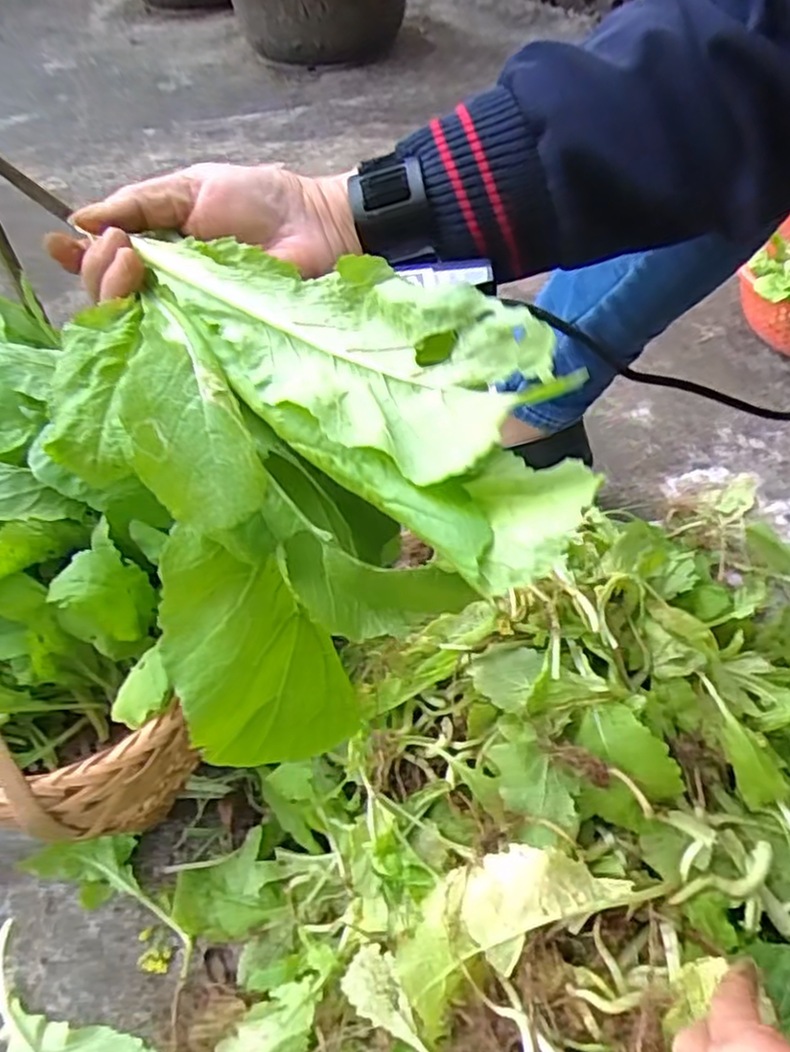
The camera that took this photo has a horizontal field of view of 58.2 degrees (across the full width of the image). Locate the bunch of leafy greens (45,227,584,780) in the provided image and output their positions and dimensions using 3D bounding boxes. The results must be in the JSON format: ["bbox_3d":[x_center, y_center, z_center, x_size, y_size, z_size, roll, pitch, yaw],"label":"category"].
[{"bbox_3d":[-0.043,-0.009,0.290,0.135,0.159,0.216,-27,52,-20],"label":"bunch of leafy greens"}]

